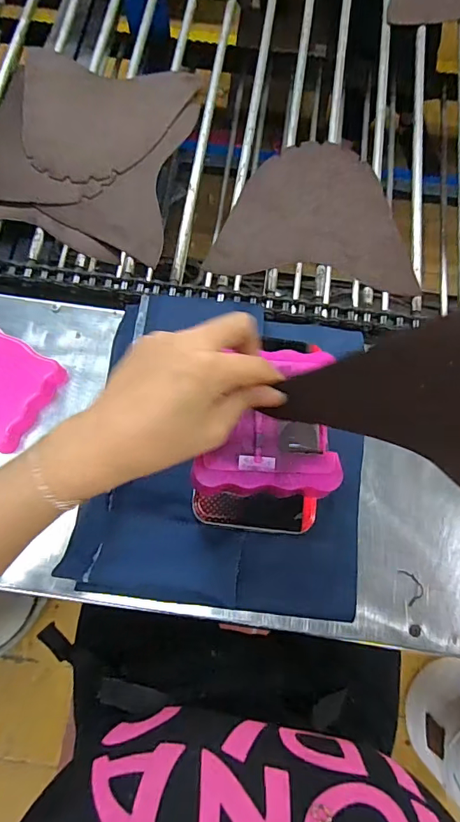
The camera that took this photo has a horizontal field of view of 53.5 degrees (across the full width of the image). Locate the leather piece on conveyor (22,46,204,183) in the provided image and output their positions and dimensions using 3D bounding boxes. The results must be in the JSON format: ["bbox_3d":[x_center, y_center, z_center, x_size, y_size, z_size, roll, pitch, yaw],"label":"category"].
[{"bbox_3d":[-0.174,-0.383,0.601,0.224,0.009,0.197,11,74,2],"label":"leather piece on conveyor"}]

